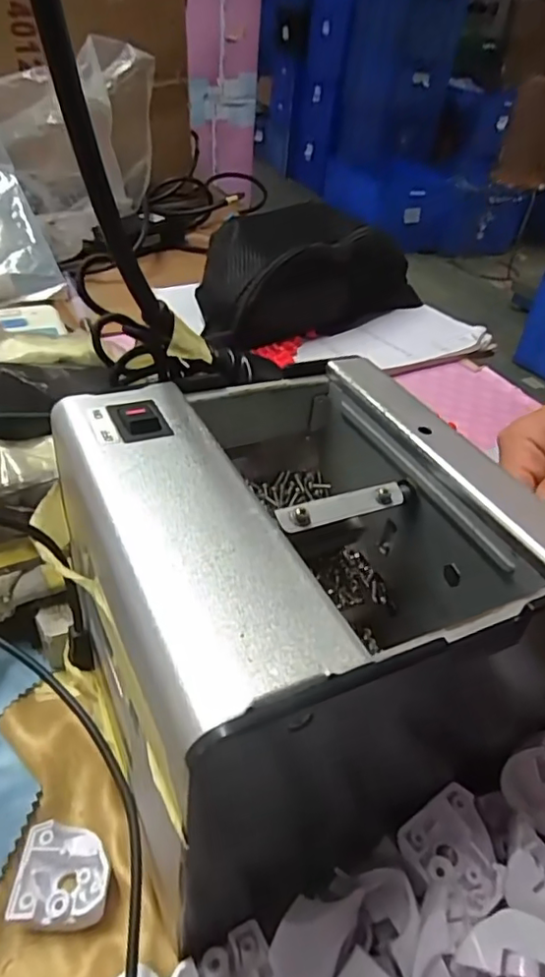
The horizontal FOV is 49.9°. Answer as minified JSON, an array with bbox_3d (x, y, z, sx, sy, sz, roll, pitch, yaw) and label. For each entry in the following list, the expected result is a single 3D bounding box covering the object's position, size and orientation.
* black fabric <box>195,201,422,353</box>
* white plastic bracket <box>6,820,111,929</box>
[{"bbox_3d":[0.025,-0.201,0.564,0.105,0.082,0.237,35,48,29],"label":"black fabric"},{"bbox_3d":[-0.072,0.135,0.206,0.033,0.016,0.033,7,40,1],"label":"white plastic bracket"}]

